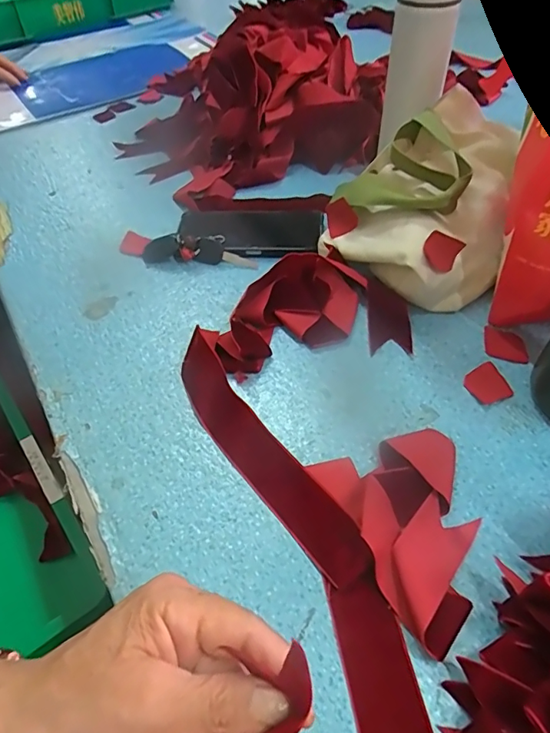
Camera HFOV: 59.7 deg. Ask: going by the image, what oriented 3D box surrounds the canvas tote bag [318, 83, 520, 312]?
[{"bbox_3d":[0.158,-0.167,0.490,0.168,0.107,0.221,24,54,21],"label":"canvas tote bag"}]

